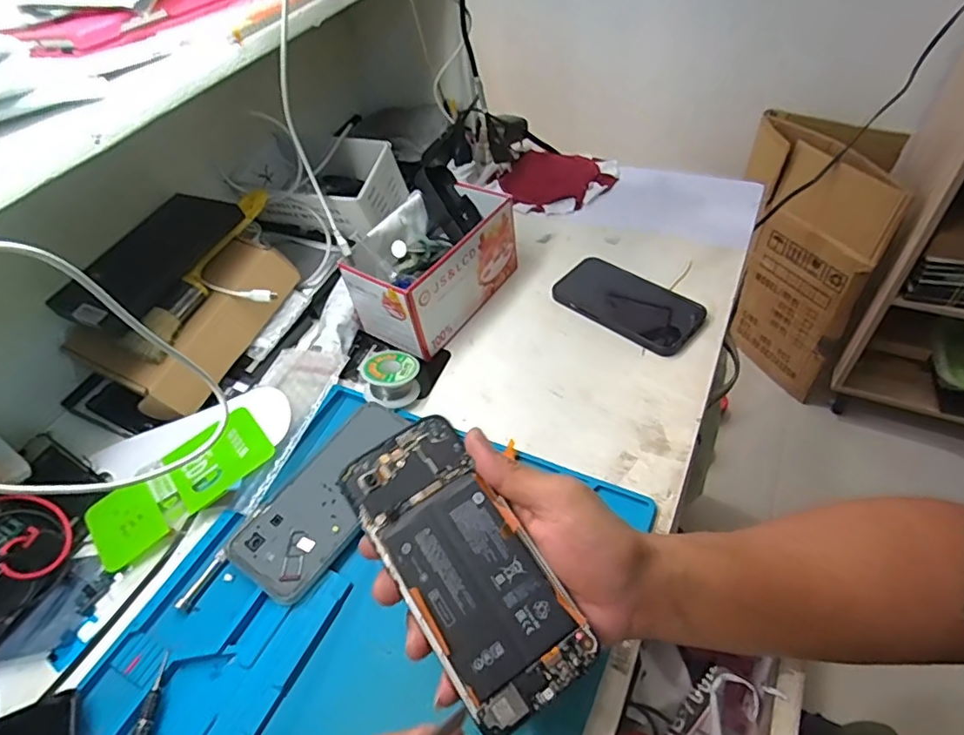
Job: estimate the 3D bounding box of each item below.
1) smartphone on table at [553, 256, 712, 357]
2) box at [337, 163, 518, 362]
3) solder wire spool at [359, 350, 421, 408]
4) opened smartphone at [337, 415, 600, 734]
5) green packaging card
[{"bbox_3d":[0.154,-0.068,0.583,0.146,0.017,0.074,34,61,30],"label":"smartphone on table"},{"bbox_3d":[-0.052,-0.117,0.593,0.104,0.105,0.178,25,56,26],"label":"box"},{"bbox_3d":[-0.088,0.008,0.536,0.054,0.036,0.057,-3,49,4],"label":"solder wire spool"},{"bbox_3d":[-0.011,0.110,0.316,0.072,0.004,0.166,-32,72,-16],"label":"opened smartphone"},{"bbox_3d":[-0.263,0.099,0.484,0.154,0.006,0.071,-37,61,-17],"label":"green packaging card"}]

